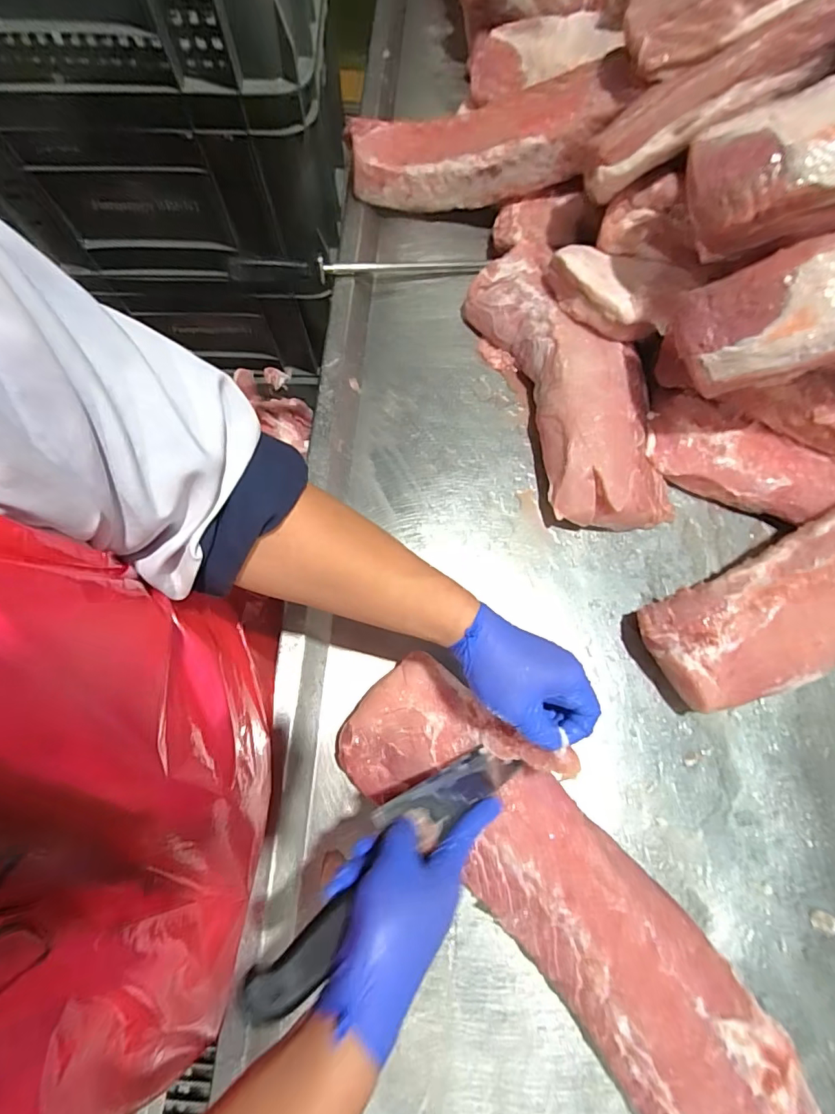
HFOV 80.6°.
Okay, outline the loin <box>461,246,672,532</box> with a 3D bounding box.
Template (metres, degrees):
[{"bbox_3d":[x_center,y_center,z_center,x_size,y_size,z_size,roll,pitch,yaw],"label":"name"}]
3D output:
[{"bbox_3d":[0.189,-0.216,0.615,0.157,0.071,0.387,-17,73,-6],"label":"loin"}]

